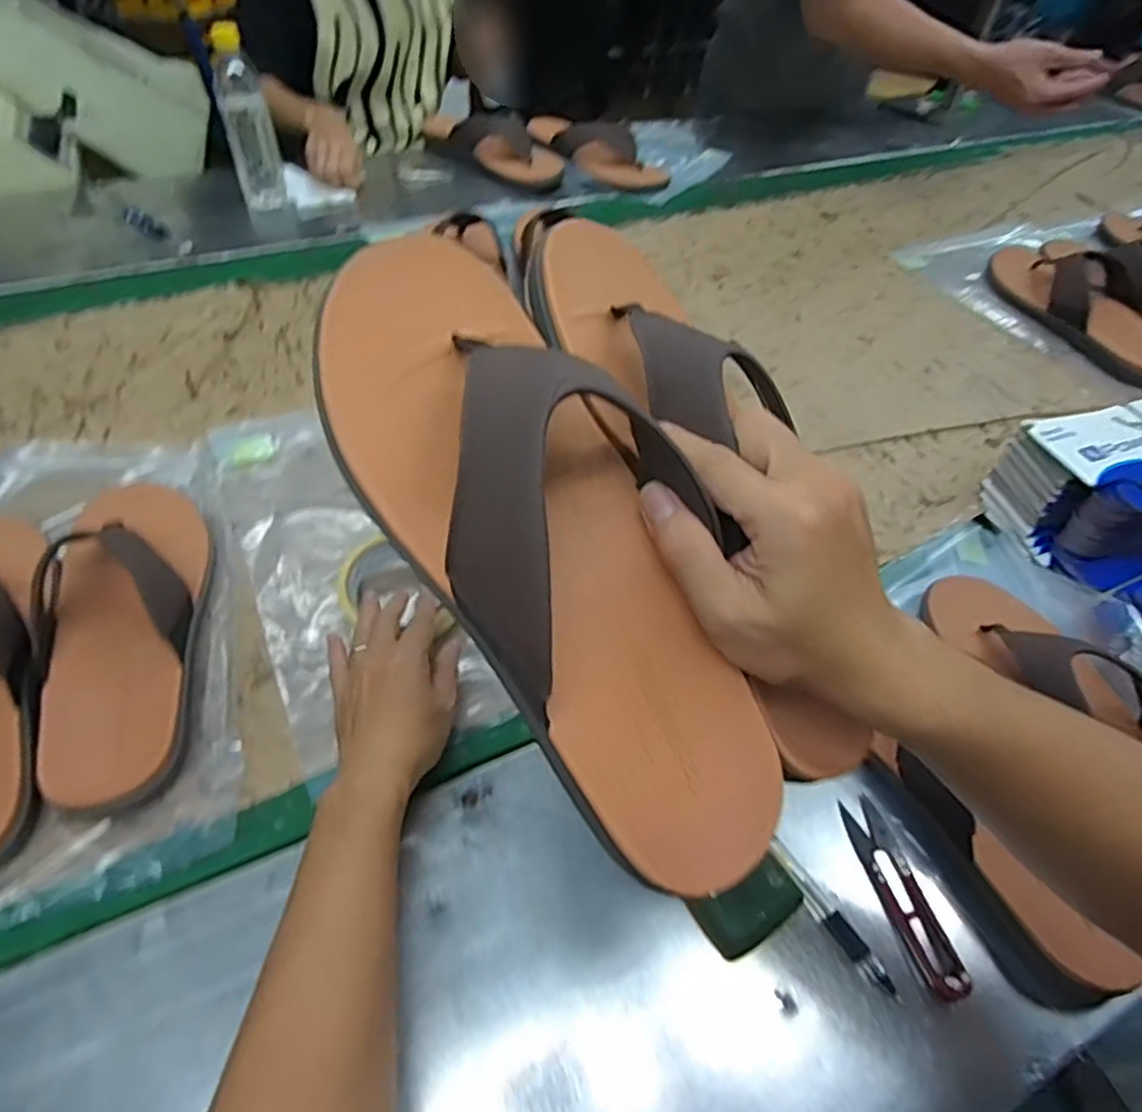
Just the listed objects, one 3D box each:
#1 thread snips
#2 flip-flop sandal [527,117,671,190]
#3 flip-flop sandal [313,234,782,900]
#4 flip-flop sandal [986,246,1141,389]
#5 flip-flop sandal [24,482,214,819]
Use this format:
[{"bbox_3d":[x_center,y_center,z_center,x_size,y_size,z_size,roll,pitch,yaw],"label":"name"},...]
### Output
[{"bbox_3d":[0.211,0.214,0.429,0.029,0.014,0.118,-7,52,-11],"label":"thread snips"},{"bbox_3d":[0.044,-0.703,1.152,0.280,0.060,0.096,39,57,24],"label":"flip-flop sandal"},{"bbox_3d":[0.002,-0.004,0.252,0.100,0.066,0.278,-30,89,-27],"label":"flip-flop sandal"},{"bbox_3d":[0.677,-0.345,0.902,0.107,0.075,0.314,-12,53,-15],"label":"flip-flop sandal"},{"bbox_3d":[-0.334,0.038,0.495,0.096,0.062,0.288,-8,52,-12],"label":"flip-flop sandal"}]

